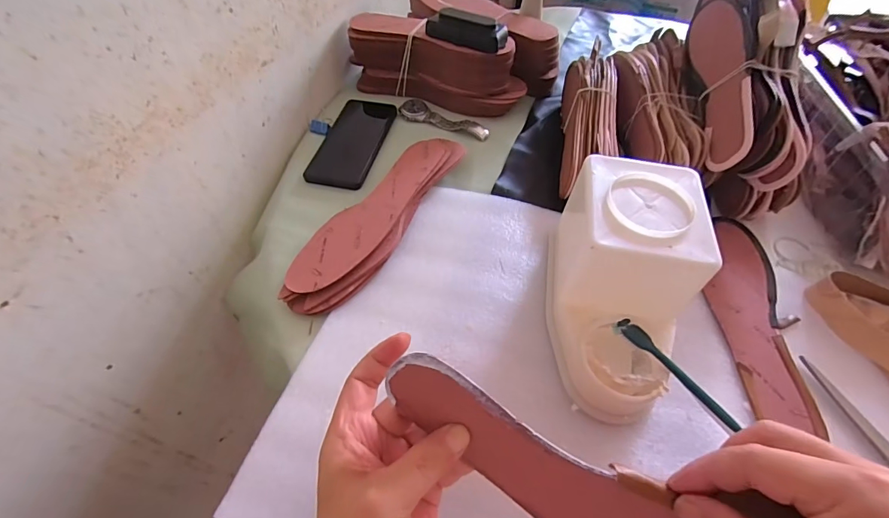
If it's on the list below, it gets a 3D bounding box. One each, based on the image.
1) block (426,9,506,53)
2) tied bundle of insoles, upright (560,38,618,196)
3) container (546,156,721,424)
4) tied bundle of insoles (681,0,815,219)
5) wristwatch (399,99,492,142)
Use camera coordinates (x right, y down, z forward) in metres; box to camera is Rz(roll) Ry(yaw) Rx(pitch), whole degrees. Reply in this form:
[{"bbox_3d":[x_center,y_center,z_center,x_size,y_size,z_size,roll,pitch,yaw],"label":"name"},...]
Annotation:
[{"bbox_3d":[0.030,-0.307,0.554,0.110,0.035,0.029,24,57,14],"label":"block"},{"bbox_3d":[0.182,-0.178,0.526,0.057,0.085,0.202,10,54,5],"label":"tied bundle of insoles, upright"},{"bbox_3d":[0.147,0.020,0.352,0.102,0.112,0.191,11,53,6],"label":"container"},{"bbox_3d":[0.336,-0.199,0.484,0.087,0.117,0.293,4,73,2],"label":"tied bundle of insoles"},{"bbox_3d":[0.000,-0.198,0.590,0.134,0.014,0.033,19,55,12],"label":"wristwatch"}]

